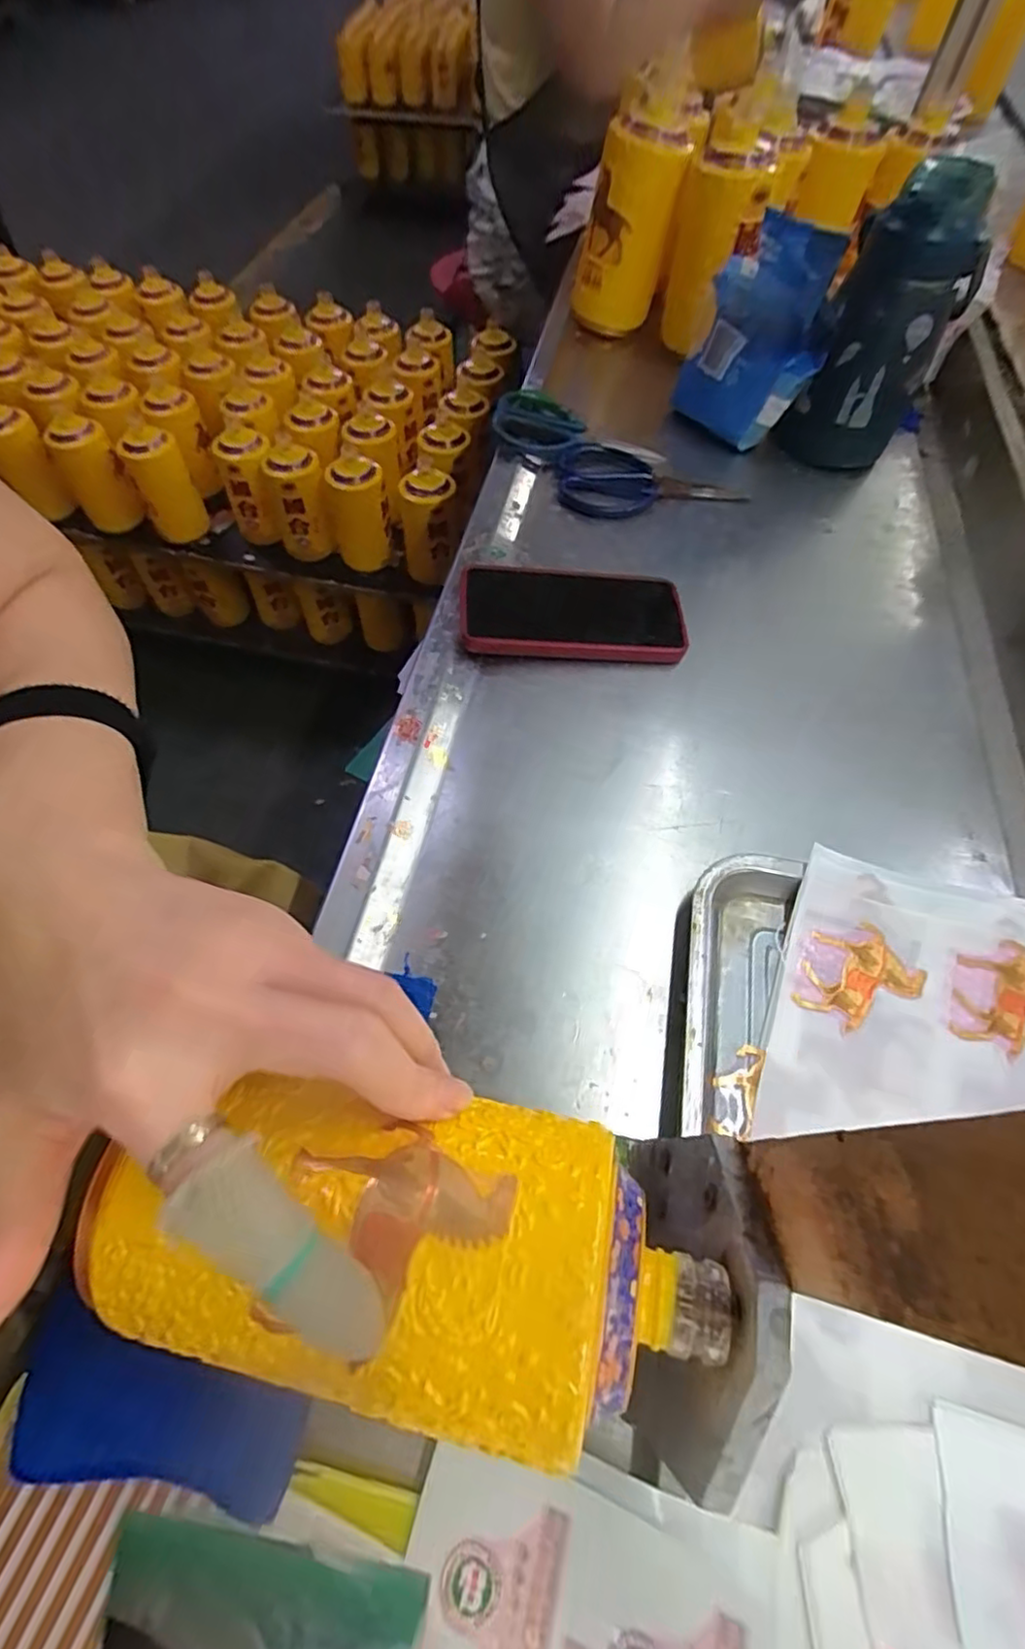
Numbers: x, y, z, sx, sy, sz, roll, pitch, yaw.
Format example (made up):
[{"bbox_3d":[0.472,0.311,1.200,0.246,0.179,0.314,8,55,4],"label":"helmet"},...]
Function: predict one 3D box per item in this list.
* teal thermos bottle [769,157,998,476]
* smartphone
[{"bbox_3d":[0.331,-0.441,0.564,0.101,0.195,0.091,28,61,13],"label":"teal thermos bottle"},{"bbox_3d":[0.045,-0.162,0.478,0.165,0.019,0.084,1,59,-4],"label":"smartphone"}]

